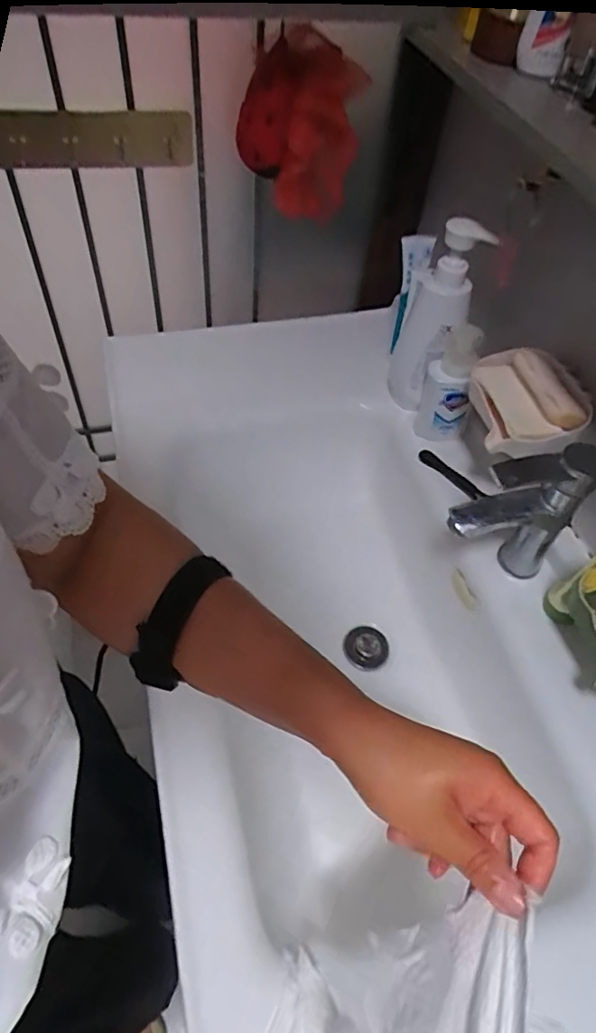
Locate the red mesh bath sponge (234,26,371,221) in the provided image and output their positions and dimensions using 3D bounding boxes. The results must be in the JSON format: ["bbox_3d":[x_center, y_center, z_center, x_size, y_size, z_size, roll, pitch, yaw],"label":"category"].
[{"bbox_3d":[0.001,-0.434,0.650,0.138,0.145,0.122,3,55,0],"label":"red mesh bath sponge"}]

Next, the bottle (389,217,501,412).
[{"bbox_3d":[0.167,-0.244,0.707,0.063,0.234,0.079,4,52,-2],"label":"bottle"}]

